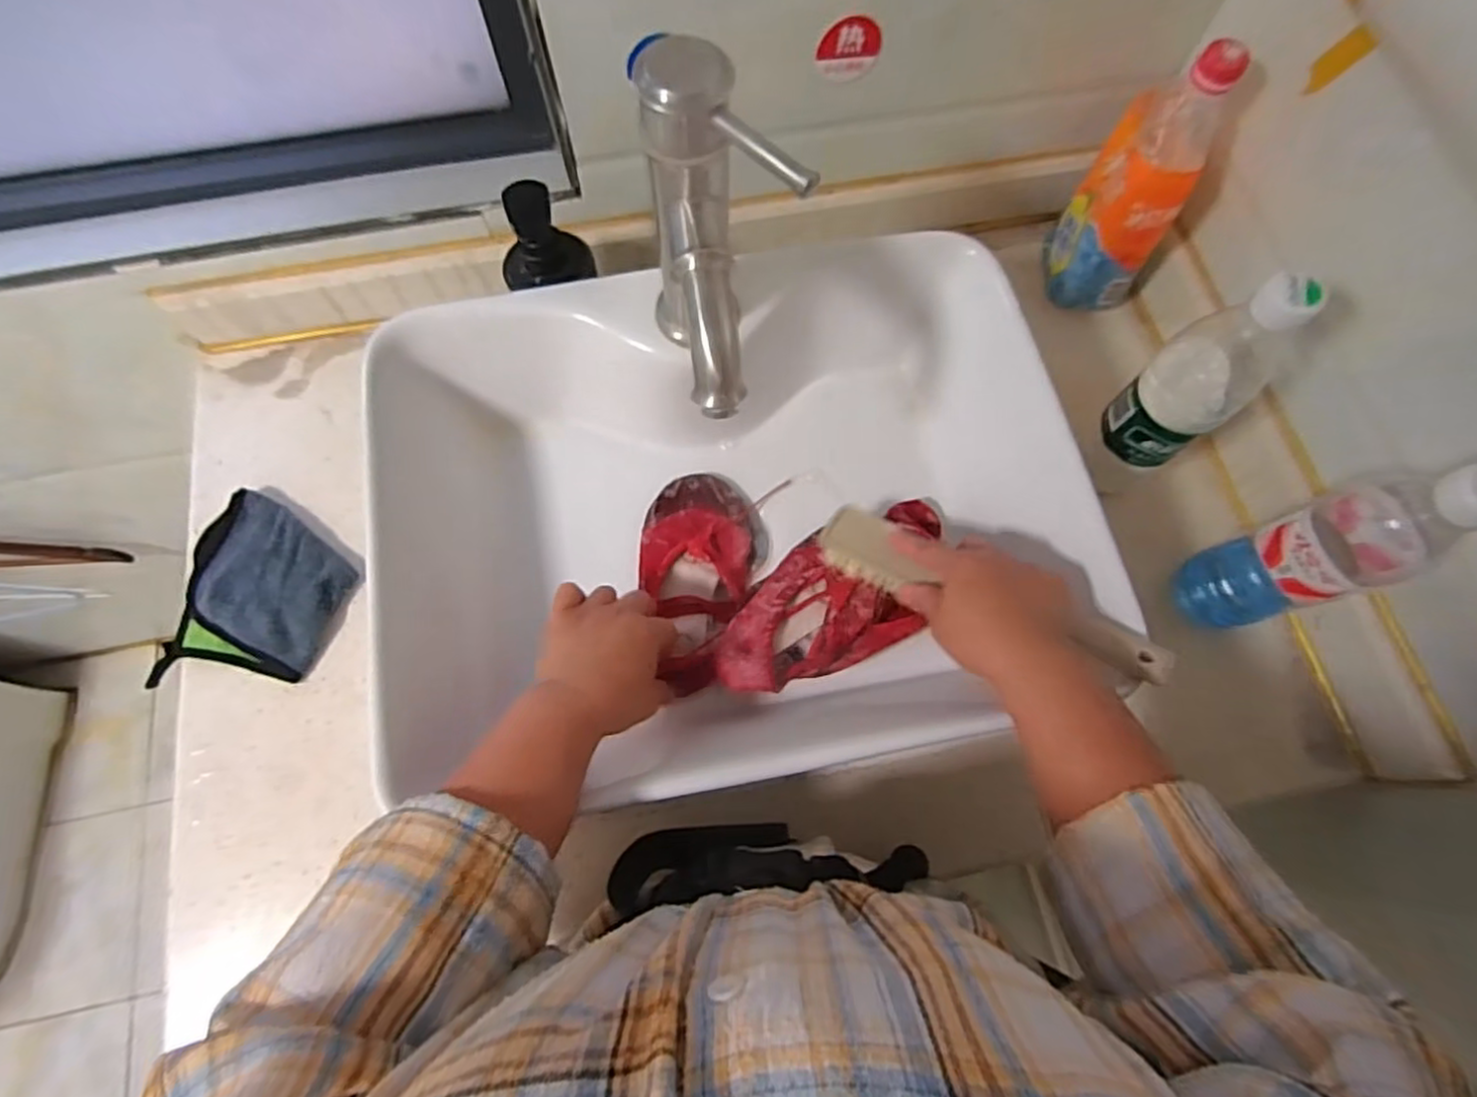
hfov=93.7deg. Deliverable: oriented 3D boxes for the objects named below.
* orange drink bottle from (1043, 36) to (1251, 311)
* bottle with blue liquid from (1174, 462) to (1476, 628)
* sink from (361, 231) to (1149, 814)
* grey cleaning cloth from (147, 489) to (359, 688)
[{"bbox_3d":[0.323,-0.290,0.557,0.082,0.202,0.085,0,71,-1],"label":"orange drink bottle"},{"bbox_3d":[0.387,0.004,0.465,0.066,0.221,0.062,-15,72,-6],"label":"bottle with blue liquid"},{"bbox_3d":[-0.001,-0.028,0.516,0.457,0.124,0.340,-12,72,-5],"label":"sink"},{"bbox_3d":[-0.382,0.035,0.556,0.135,0.020,0.145,12,72,3],"label":"grey cleaning cloth"}]

